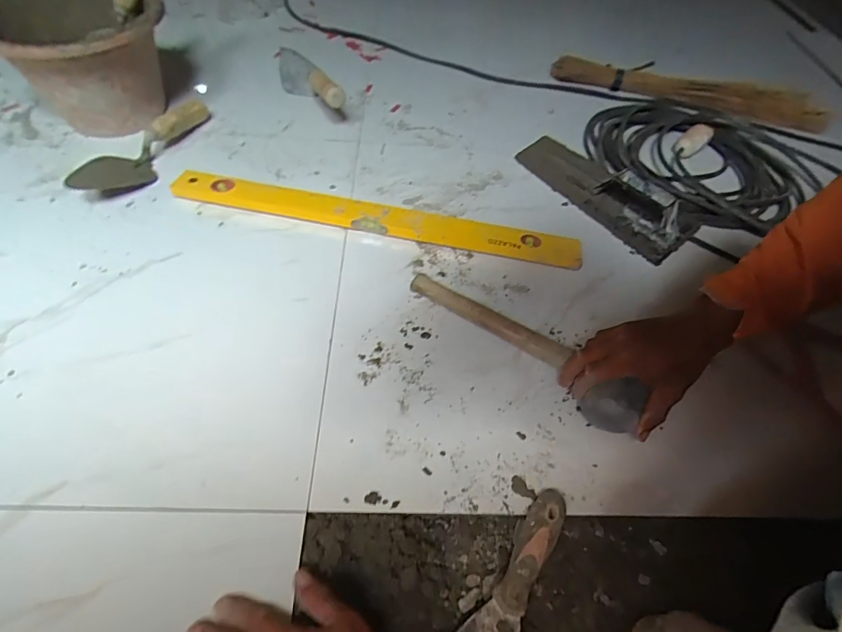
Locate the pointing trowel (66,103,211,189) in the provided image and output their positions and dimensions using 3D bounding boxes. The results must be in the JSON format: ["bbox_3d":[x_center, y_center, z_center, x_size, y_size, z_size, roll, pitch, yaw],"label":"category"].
[{"bbox_3d":[-0.422,-0.263,0.675,0.080,0.047,0.273,23,56,12],"label":"pointing trowel"}]

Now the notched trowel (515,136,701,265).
[{"bbox_3d":[0.293,-0.220,0.704,0.120,0.054,0.304,-35,64,-26],"label":"notched trowel"}]

